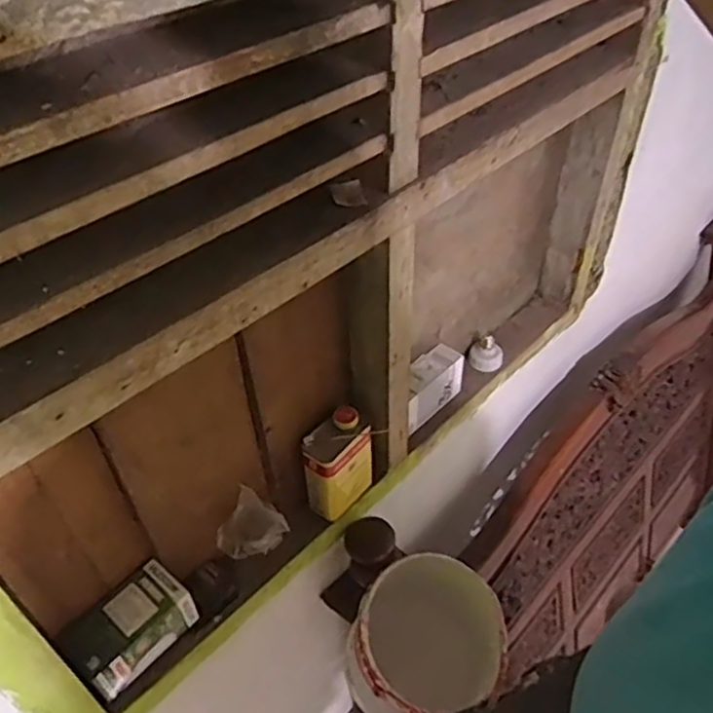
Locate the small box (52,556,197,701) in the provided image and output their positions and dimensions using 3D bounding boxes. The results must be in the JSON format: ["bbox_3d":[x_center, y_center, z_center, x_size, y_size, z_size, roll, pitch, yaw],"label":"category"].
[{"bbox_3d":[-0.305,0.364,0.890,0.082,0.094,0.158,32,53,30],"label":"small box"}]

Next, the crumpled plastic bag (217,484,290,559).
[{"bbox_3d":[-0.157,0.245,0.963,0.098,0.095,0.069,-20,47,-18],"label":"crumpled plastic bag"}]

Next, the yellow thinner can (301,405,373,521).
[{"bbox_3d":[-0.027,0.175,1.075,0.118,0.188,0.060,-35,53,-29],"label":"yellow thinner can"}]

